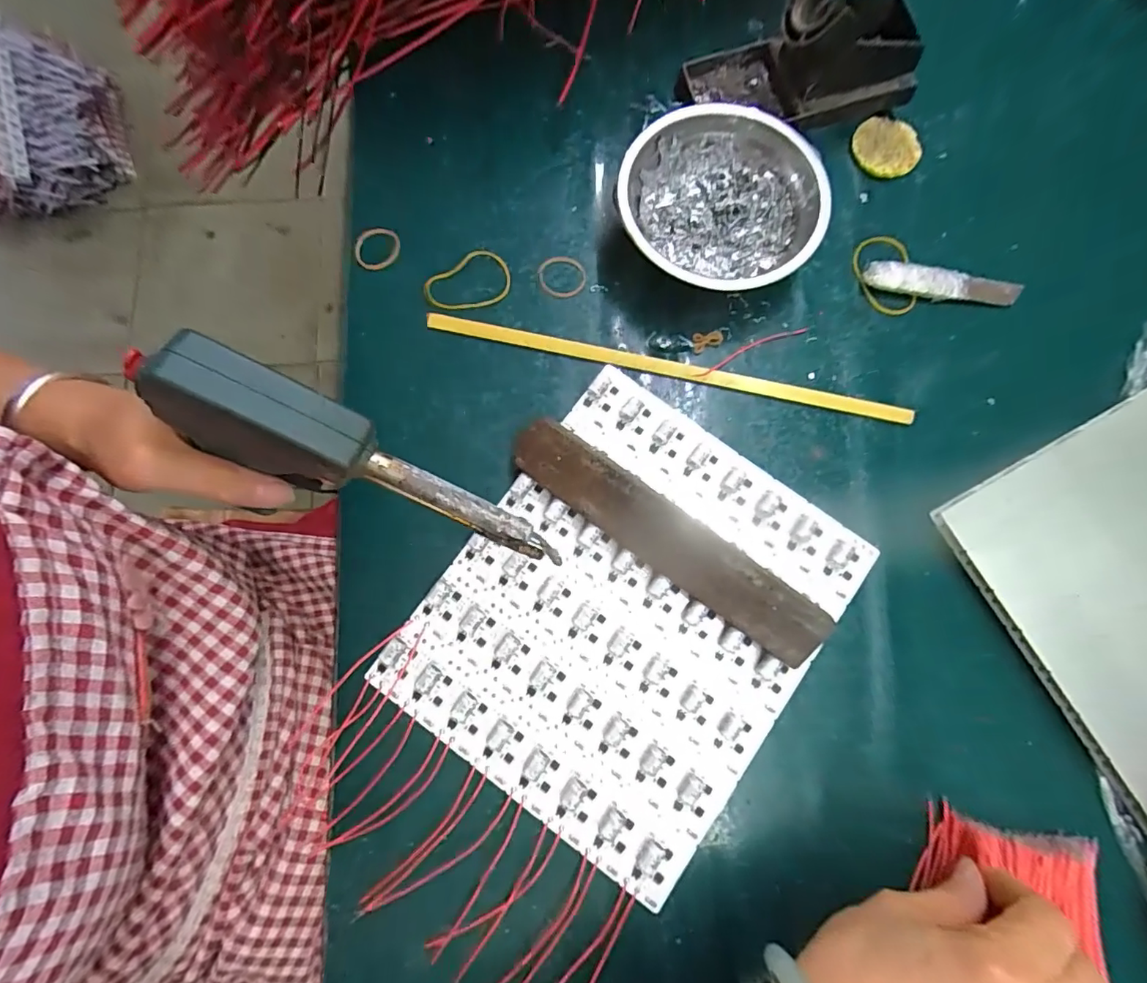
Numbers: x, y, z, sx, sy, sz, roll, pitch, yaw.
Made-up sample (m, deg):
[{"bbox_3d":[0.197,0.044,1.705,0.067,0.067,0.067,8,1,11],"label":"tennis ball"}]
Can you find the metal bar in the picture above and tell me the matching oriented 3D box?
[{"bbox_3d":[0.052,0.026,0.291,0.197,0.004,0.039,37,110,6],"label":"metal bar"}]

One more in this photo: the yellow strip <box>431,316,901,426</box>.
[{"bbox_3d":[0.060,-0.081,0.331,0.310,0.006,0.012,11,79,3],"label":"yellow strip"}]

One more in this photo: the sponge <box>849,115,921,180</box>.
[{"bbox_3d":[0.221,-0.243,0.362,0.047,0.008,0.042,36,81,7],"label":"sponge"}]

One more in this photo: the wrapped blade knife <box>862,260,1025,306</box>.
[{"bbox_3d":[0.246,-0.137,0.339,0.104,0.011,0.020,6,78,1],"label":"wrapped blade knife"}]

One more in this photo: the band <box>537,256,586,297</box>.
[{"bbox_3d":[-0.008,-0.145,0.343,0.032,0.004,0.029,28,80,6],"label":"band"}]

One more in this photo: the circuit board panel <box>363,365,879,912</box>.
[{"bbox_3d":[0.032,0.071,0.298,0.197,0.012,0.235,35,81,7],"label":"circuit board panel"}]

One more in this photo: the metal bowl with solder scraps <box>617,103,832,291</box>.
[{"bbox_3d":[0.092,-0.180,0.332,0.124,0.041,0.123,0,78,0],"label":"metal bowl with solder scraps"}]

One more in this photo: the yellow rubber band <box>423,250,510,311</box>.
[{"bbox_3d":[-0.070,-0.138,0.342,0.057,0.004,0.041,-31,80,-6],"label":"yellow rubber band"}]

